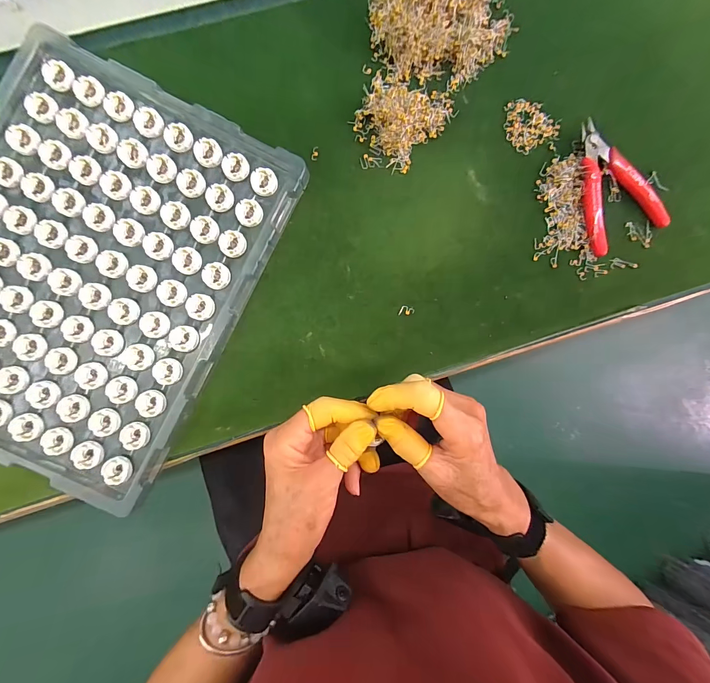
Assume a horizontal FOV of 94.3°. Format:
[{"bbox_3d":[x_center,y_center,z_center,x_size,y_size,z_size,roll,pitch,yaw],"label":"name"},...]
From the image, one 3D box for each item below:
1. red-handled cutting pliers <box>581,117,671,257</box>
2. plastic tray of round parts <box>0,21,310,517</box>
[{"bbox_3d":[0.251,-0.151,0.317,0.075,0.016,0.118,-17,89,-4],"label":"red-handled cutting pliers"},{"bbox_3d":[-0.230,-0.057,0.286,0.251,0.017,0.341,26,87,-2],"label":"plastic tray of round parts"}]

